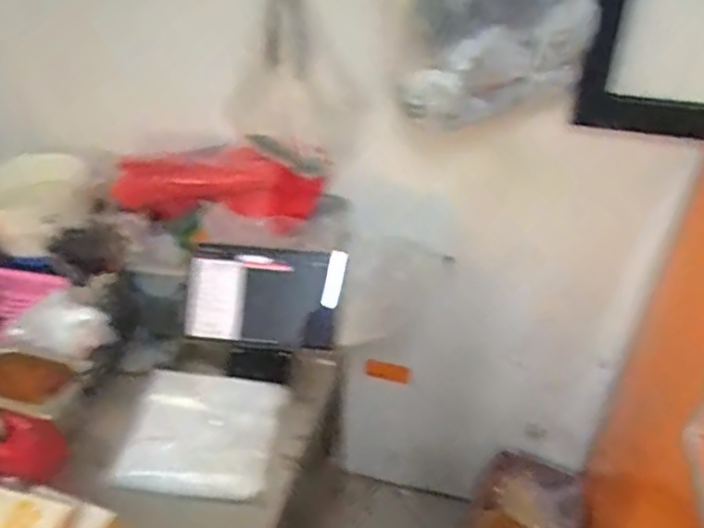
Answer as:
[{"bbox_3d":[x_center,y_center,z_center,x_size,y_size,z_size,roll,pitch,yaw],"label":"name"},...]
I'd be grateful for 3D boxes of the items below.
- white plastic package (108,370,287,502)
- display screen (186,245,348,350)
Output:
[{"bbox_3d":[-0.218,0.249,0.976,0.204,0.045,0.210,3,37,2],"label":"white plastic package"},{"bbox_3d":[-0.148,0.057,1.079,0.249,0.171,0.048,5,10,-7],"label":"display screen"}]

